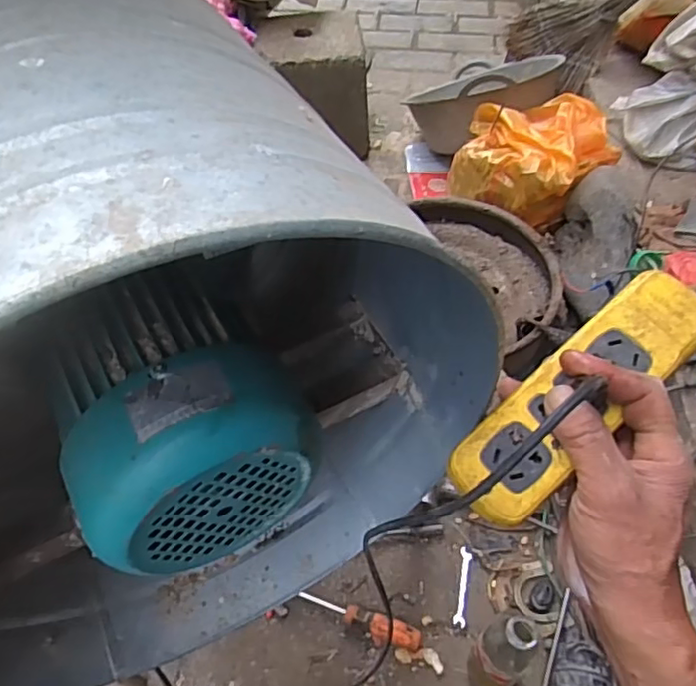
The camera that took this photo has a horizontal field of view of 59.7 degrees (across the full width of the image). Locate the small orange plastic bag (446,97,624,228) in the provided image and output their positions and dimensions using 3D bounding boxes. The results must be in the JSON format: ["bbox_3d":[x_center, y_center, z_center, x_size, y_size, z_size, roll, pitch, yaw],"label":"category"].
[{"bbox_3d":[0.378,-0.394,1.247,0.282,0.164,0.284,-36,59,-25],"label":"small orange plastic bag"}]

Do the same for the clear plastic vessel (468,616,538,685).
[{"bbox_3d":[0.183,0.373,0.724,0.062,0.216,0.062,-36,59,-25],"label":"clear plastic vessel"}]

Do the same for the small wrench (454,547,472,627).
[{"bbox_3d":[0.169,0.358,0.889,0.017,0.006,0.112,10,52,8],"label":"small wrench"}]

